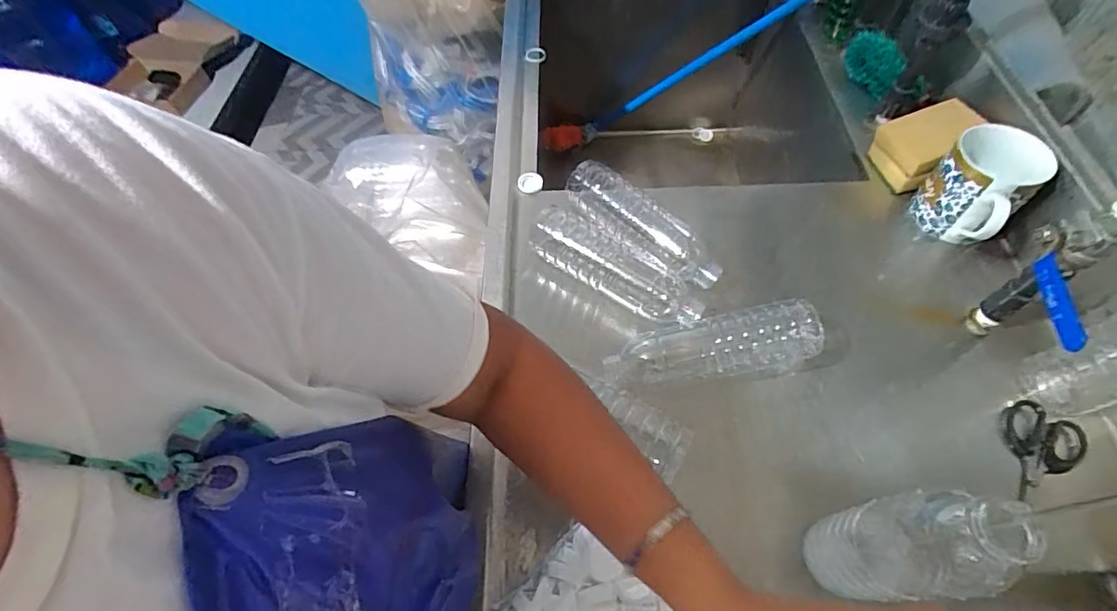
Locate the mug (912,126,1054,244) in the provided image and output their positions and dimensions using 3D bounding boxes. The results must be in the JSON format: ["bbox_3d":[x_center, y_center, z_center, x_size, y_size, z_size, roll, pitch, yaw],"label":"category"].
[{"bbox_3d":[0.452,-0.125,0.556,0.099,0.105,0.089,-37,64,-18],"label":"mug"}]

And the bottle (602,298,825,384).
[{"bbox_3d":[0.149,0.039,0.500,0.203,0.050,0.055,-5,59,0],"label":"bottle"}]

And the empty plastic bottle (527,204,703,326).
[{"bbox_3d":[0.066,-0.037,0.570,0.207,0.063,0.062,30,65,19],"label":"empty plastic bottle"}]

